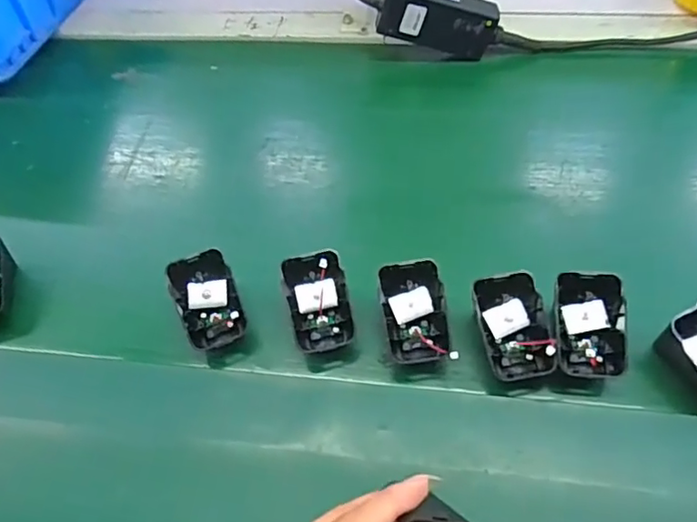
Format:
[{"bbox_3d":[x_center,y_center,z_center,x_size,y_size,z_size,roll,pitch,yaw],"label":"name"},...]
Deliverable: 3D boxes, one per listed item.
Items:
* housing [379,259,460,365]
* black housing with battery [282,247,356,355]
[{"bbox_3d":[0.046,0.035,0.393,0.043,0.020,0.068,-6,86,-13],"label":"housing"},{"bbox_3d":[-0.021,0.028,0.404,0.043,0.032,0.061,-14,52,-2],"label":"black housing with battery"}]

